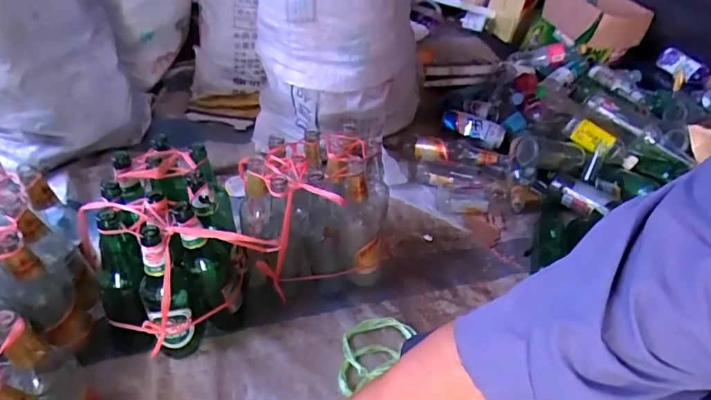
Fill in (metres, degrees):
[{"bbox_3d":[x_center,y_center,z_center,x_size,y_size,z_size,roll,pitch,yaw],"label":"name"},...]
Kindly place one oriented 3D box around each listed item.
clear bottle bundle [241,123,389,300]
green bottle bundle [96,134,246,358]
[{"bbox_3d":[-0.068,0.025,0.810,0.240,0.222,0.185,-14,46,-23],"label":"clear bottle bundle"},{"bbox_3d":[-0.297,0.085,0.750,0.221,0.266,0.236,-12,45,-21],"label":"green bottle bundle"}]

